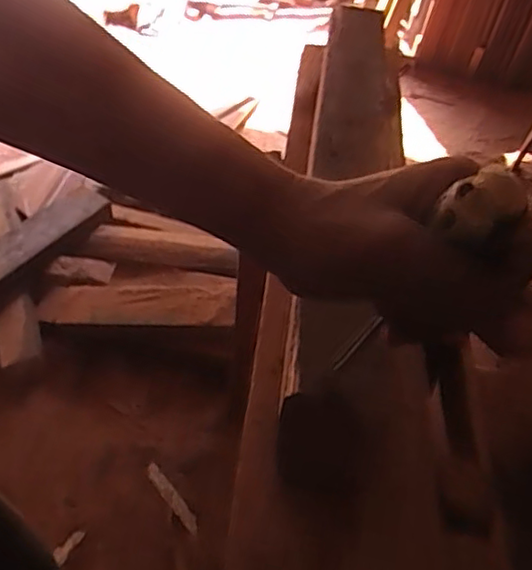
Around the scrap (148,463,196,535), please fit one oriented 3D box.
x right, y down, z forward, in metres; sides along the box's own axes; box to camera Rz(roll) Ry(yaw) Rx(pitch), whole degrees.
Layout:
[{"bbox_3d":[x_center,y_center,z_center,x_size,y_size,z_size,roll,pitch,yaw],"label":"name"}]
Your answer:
[{"bbox_3d":[-0.187,0.423,1.246,0.027,0.013,0.167,-31,56,-27],"label":"scrap"}]

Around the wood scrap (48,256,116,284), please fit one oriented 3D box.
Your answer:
[{"bbox_3d":[-0.497,-0.042,1.691,0.172,0.057,0.048,6,47,2],"label":"wood scrap"}]

